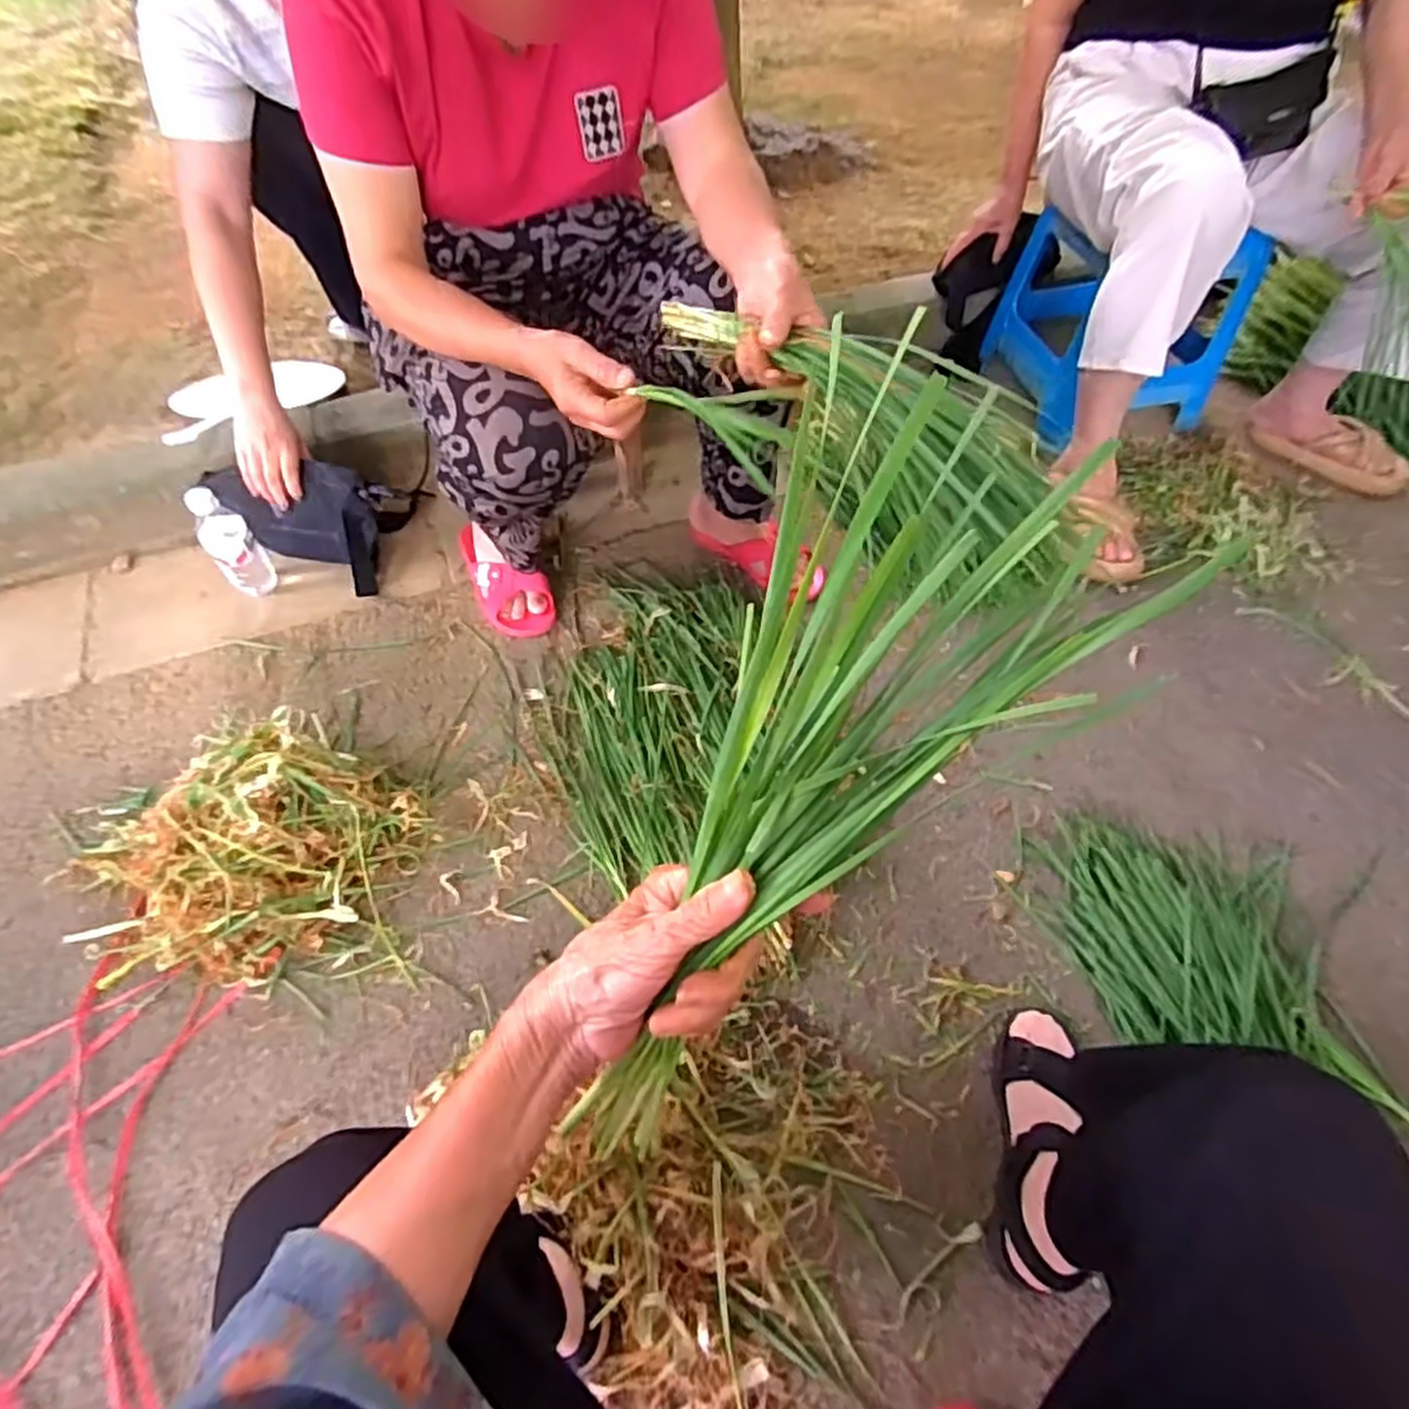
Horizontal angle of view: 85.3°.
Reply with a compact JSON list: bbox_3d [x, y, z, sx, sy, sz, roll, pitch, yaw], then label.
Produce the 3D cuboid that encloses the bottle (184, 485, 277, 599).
[{"bbox_3d":[-0.678,-0.228,1.102,0.065,0.184,0.057,-35,64,-22],"label":"bottle"}]

